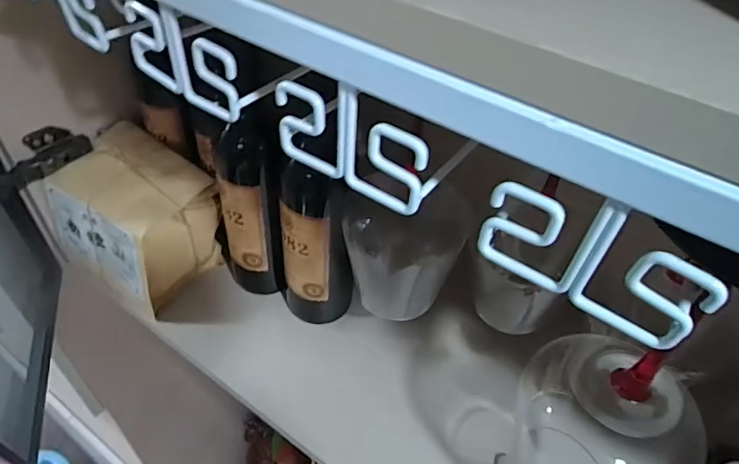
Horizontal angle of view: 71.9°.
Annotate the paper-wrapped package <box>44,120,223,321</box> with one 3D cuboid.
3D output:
[{"bbox_3d":[-0.251,-0.016,0.547,0.147,0.121,0.112,31,51,22],"label":"paper-wrapped package"}]

